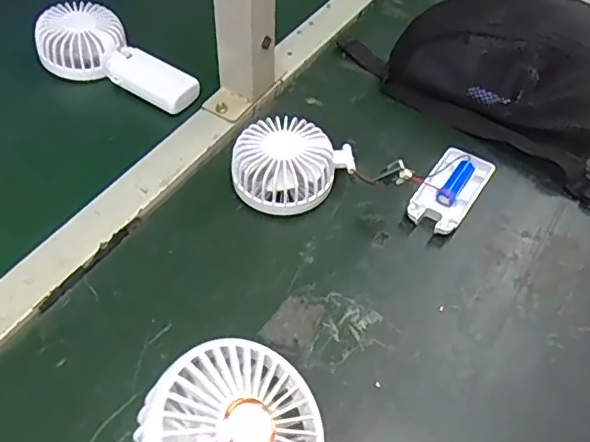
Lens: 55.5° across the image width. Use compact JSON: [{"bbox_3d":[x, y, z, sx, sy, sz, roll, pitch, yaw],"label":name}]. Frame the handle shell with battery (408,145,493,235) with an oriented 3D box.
[{"bbox_3d":[0.135,-0.027,0.493,0.048,0.018,0.092,30,56,19],"label":"handle shell with battery"}]

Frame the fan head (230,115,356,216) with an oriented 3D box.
[{"bbox_3d":[-0.003,-0.051,0.488,0.098,0.045,0.084,-33,60,-25],"label":"fan head"}]

